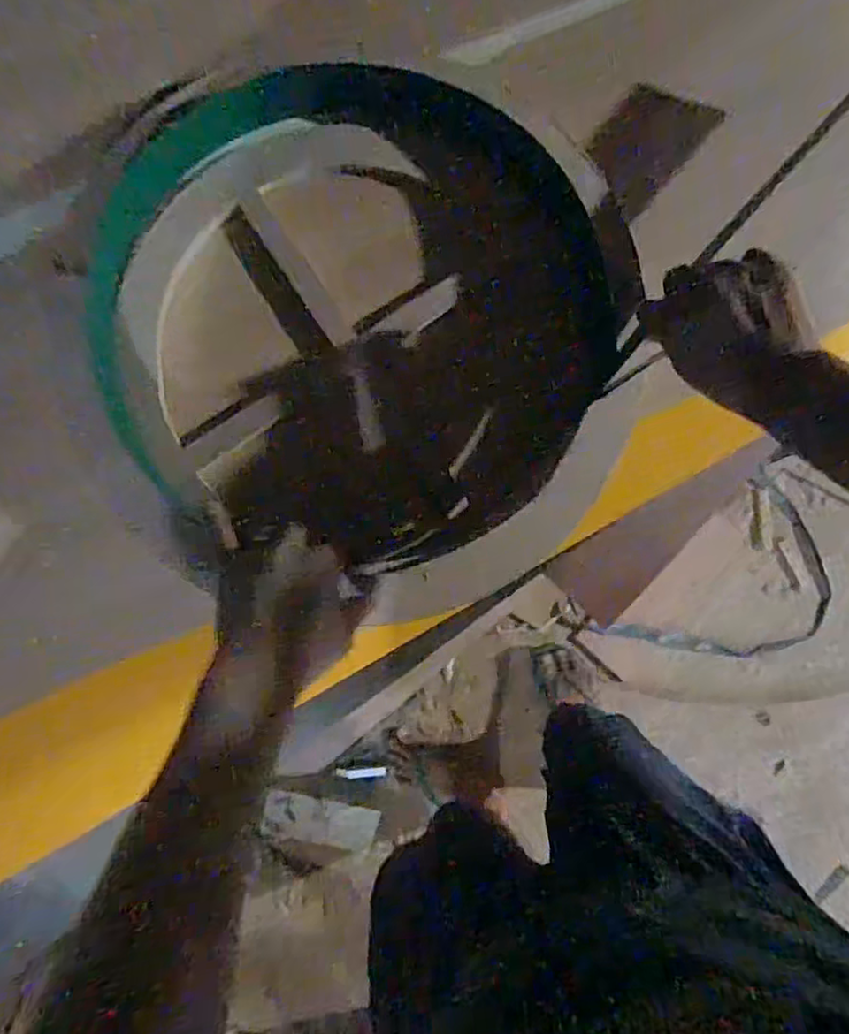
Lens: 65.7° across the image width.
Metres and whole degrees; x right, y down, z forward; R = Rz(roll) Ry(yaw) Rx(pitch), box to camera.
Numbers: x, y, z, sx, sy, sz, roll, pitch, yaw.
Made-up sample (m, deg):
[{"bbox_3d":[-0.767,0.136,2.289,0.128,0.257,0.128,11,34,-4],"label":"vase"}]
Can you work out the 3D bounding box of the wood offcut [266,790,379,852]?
[{"bbox_3d":[-0.203,0.611,1.311,0.215,0.010,0.088,12,86,2],"label":"wood offcut"}]

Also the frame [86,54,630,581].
[{"bbox_3d":[-0.063,-0.176,0.569,0.457,0.048,0.417,0,85,1],"label":"frame"}]

